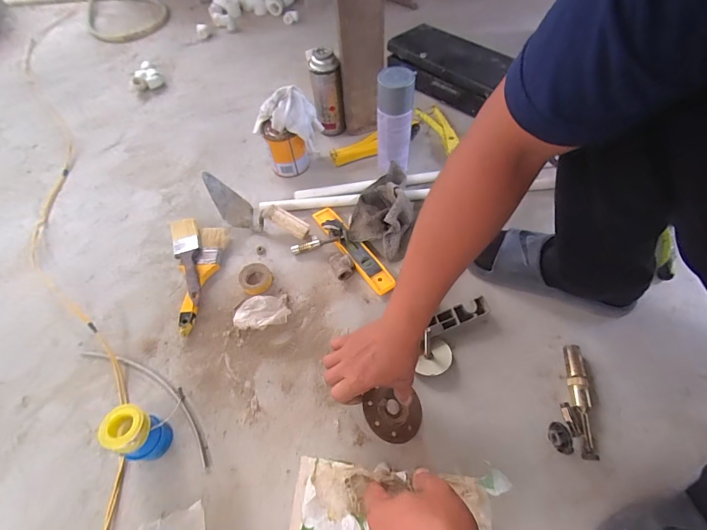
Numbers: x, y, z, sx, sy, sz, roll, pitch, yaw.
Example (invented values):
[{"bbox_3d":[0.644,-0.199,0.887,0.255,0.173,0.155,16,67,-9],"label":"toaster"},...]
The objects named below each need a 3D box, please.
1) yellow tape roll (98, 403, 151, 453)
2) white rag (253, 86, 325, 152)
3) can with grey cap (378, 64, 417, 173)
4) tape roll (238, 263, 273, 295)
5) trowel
[{"bbox_3d":[-0.289,0.206,0.455,0.049,0.033,0.052,-2,57,3],"label":"yellow tape roll"},{"bbox_3d":[-0.141,-0.294,0.722,0.140,0.100,0.059,6,58,8],"label":"white rag"},{"bbox_3d":[0.079,-0.261,0.684,0.062,0.199,0.066,-2,57,3],"label":"can with grey cap"},{"bbox_3d":[-0.174,0.022,0.638,0.054,0.020,0.060,-34,61,-16],"label":"tape roll"},{"bbox_3d":[-0.197,-0.098,0.695,0.231,0.069,0.074,26,63,19],"label":"trowel"}]

